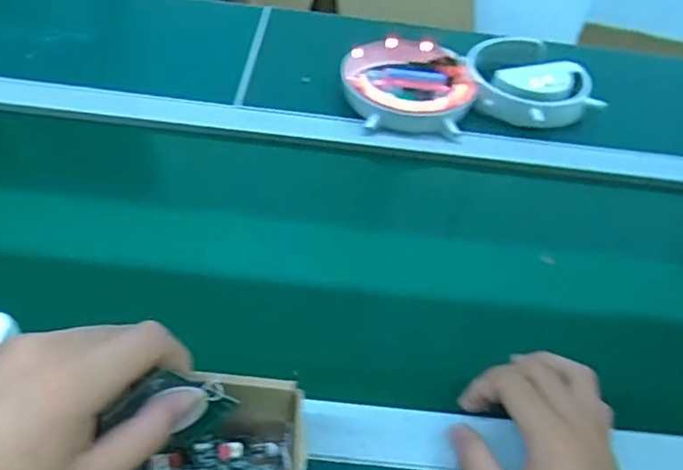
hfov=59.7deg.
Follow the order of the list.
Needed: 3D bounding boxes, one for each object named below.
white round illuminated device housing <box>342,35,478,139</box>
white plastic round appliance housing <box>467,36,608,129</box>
[{"bbox_3d":[0.077,-0.180,0.697,0.152,0.051,0.164,5,45,-3],"label":"white round illuminated device housing"},{"bbox_3d":[0.230,-0.188,0.720,0.152,0.034,0.172,11,45,3],"label":"white plastic round appliance housing"}]

